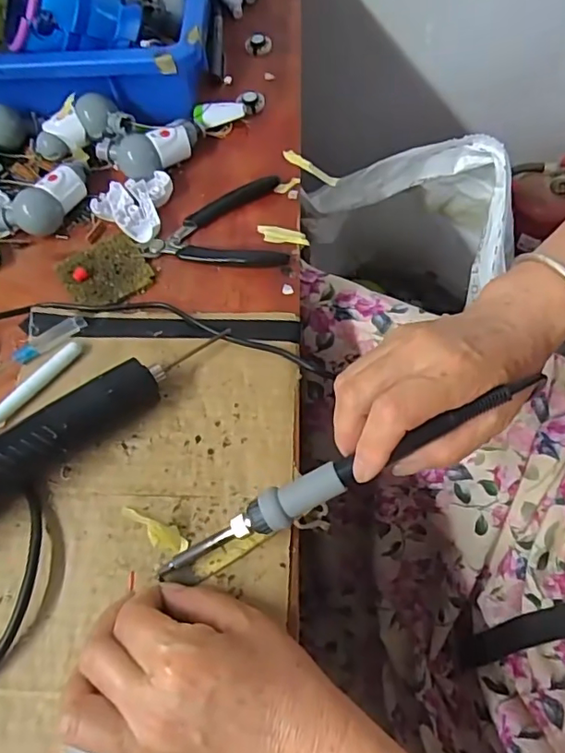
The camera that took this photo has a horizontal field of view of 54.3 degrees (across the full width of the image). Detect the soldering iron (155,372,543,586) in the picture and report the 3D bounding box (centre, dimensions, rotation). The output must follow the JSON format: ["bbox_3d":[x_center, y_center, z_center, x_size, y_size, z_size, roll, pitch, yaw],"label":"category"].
[{"bbox_3d":[0.028,0.055,0.291,0.223,0.018,0.019,-29,63,11],"label":"soldering iron"}]

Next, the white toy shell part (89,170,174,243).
[{"bbox_3d":[-0.123,-0.139,0.443,0.060,0.012,0.060,8,63,5],"label":"white toy shell part"}]

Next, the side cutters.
[{"bbox_3d":[-0.053,-0.116,0.429,0.108,0.011,0.082,-8,62,-3],"label":"side cutters"}]

